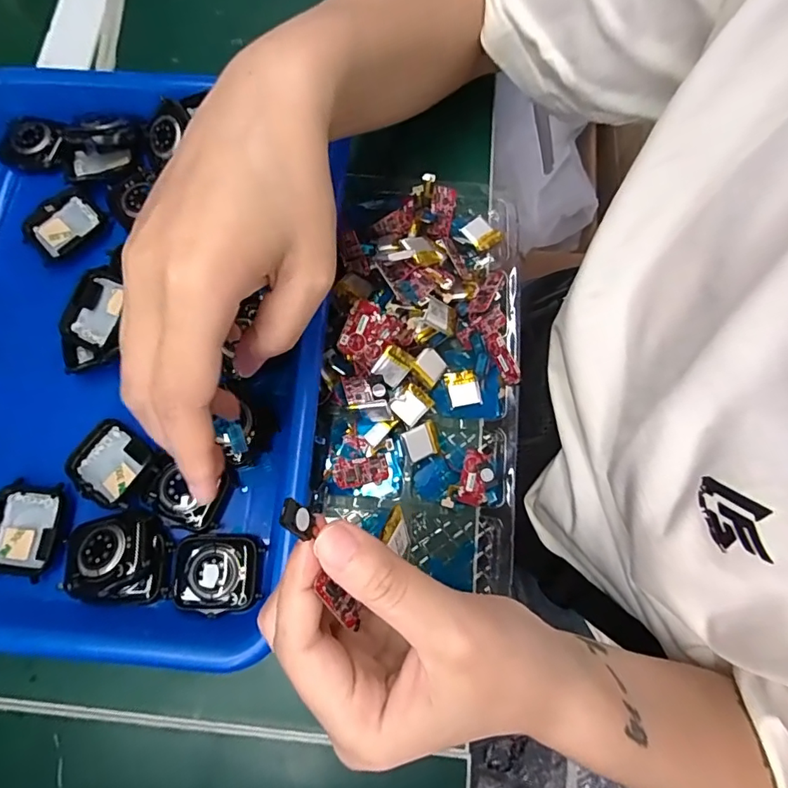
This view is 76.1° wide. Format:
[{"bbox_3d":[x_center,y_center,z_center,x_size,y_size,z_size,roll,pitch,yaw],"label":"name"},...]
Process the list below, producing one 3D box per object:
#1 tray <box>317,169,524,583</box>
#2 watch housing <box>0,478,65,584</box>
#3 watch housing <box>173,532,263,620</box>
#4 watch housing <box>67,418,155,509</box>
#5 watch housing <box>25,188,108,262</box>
[{"bbox_3d":[0.016,-0.025,0.283,0.109,0.047,0.238,3,75,2],"label":"tray"},{"bbox_3d":[-0.189,0.069,0.257,0.036,0.008,0.045,6,75,3],"label":"watch housing"},{"bbox_3d":[-0.088,0.089,0.250,0.042,0.009,0.036,-2,74,1],"label":"watch housing"},{"bbox_3d":[-0.149,0.036,0.264,0.044,0.011,0.036,35,78,10],"label":"watch housing"},{"bbox_3d":[-0.200,-0.102,0.307,0.044,0.009,0.037,-44,78,-10],"label":"watch housing"}]

